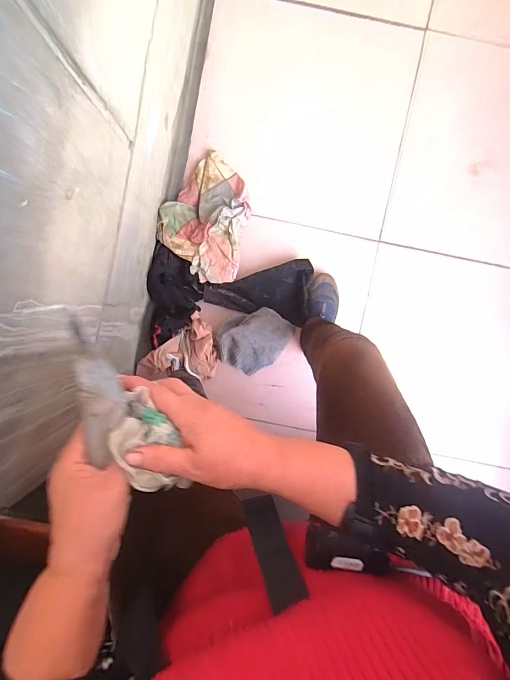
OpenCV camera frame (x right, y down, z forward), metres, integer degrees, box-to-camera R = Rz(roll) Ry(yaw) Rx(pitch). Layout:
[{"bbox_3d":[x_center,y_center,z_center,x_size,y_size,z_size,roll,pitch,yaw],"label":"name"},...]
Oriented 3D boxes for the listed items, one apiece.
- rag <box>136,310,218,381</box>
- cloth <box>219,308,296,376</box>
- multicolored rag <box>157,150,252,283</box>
[{"bbox_3d":[-0.207,0.062,0.997,0.242,0.080,0.158,-43,86,1],"label":"rag"},{"bbox_3d":[-0.004,-0.001,0.998,0.179,0.033,0.199,34,100,-14],"label":"cloth"},{"bbox_3d":[-0.139,-0.350,0.956,0.222,0.064,0.344,12,88,4],"label":"multicolored rag"}]

